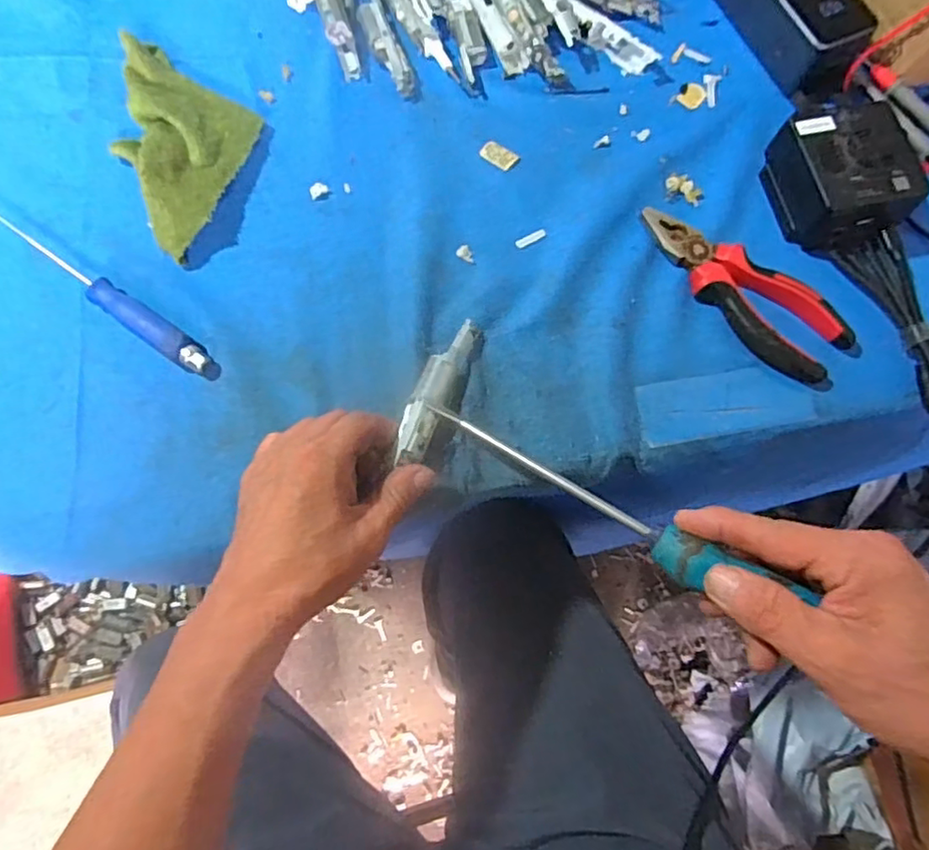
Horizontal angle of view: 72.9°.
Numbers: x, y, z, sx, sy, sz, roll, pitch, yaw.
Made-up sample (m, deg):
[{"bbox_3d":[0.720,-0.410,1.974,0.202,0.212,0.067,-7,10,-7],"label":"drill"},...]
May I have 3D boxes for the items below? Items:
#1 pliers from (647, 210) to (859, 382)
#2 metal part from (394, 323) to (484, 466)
[{"bbox_3d":[0.187,-0.094,0.421,0.053,0.018,0.151,-40,78,-12],"label":"pliers"},{"bbox_3d":[-0.013,-0.020,0.386,0.030,0.017,0.105,21,66,5],"label":"metal part"}]

